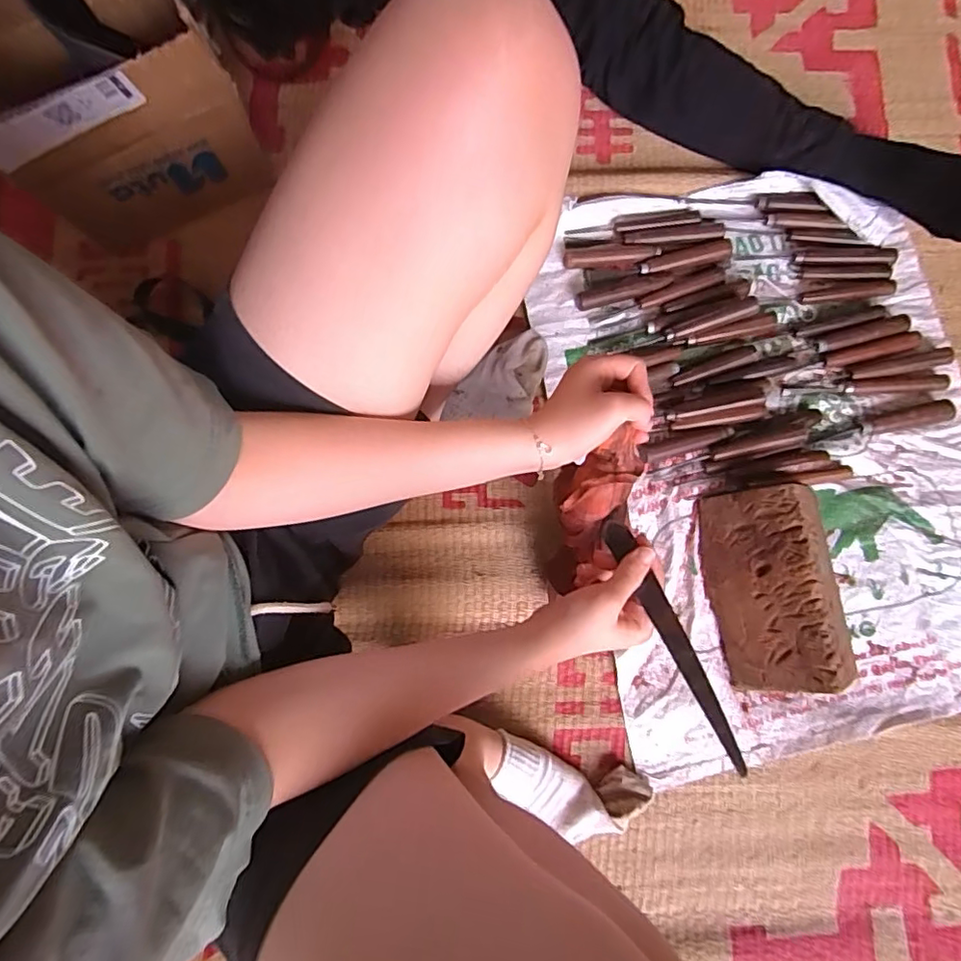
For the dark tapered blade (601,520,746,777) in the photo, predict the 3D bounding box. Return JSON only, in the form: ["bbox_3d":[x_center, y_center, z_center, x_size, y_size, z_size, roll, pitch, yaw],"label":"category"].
[{"bbox_3d":[0.146,0.118,0.429,0.020,0.011,0.195,-24,70,-3],"label":"dark tapered blade"}]

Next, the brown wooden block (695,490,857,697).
[{"bbox_3d":[0.304,0.112,0.584,0.114,0.067,0.201,-1,79,1],"label":"brown wooden block"}]

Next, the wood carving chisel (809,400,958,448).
[{"bbox_3d":[0.458,-0.063,0.639,0.164,0.019,0.022,-12,79,-1],"label":"wood carving chisel"}]

